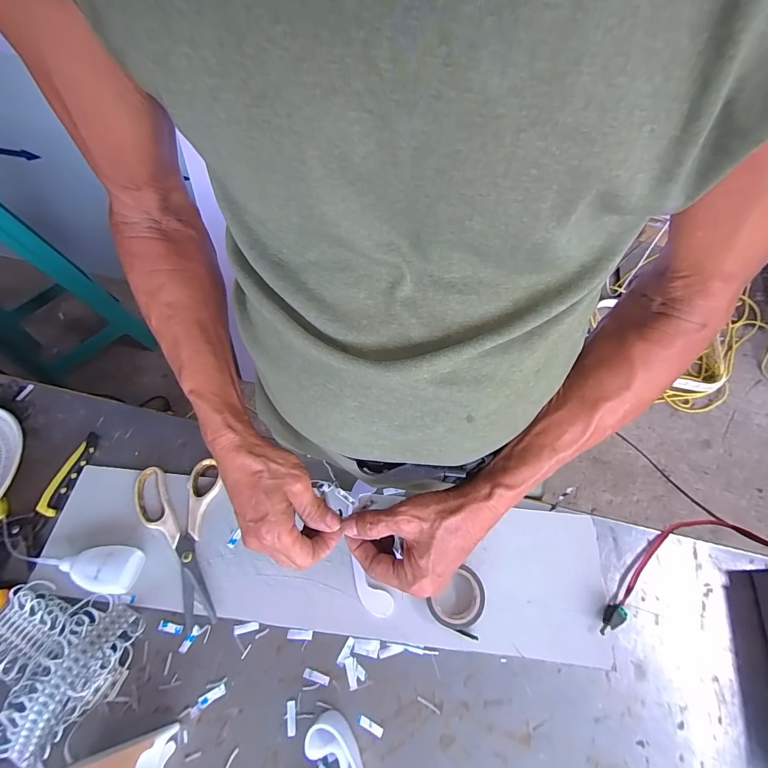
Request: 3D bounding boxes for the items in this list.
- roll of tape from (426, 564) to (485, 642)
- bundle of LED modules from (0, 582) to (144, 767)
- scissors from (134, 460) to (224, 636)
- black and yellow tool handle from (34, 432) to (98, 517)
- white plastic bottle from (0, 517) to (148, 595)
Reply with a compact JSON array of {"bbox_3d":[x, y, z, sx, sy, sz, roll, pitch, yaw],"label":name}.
[{"bbox_3d":[0.073,0.213,0.374,0.052,0.020,0.058,17,65,10],"label":"roll of tape"},{"bbox_3d":[-0.331,0.270,0.358,0.154,0.035,0.127,12,64,8],"label":"bundle of LED modules"},{"bbox_3d":[-0.236,0.173,0.418,0.100,0.013,0.168,-7,63,-2],"label":"scissors"},{"bbox_3d":[-0.386,0.109,0.461,0.019,0.019,0.102,11,64,8],"label":"black and yellow tool handle"},{"bbox_3d":[-0.355,0.186,0.409,0.183,0.032,0.043,10,64,7],"label":"white plastic bottle"}]

